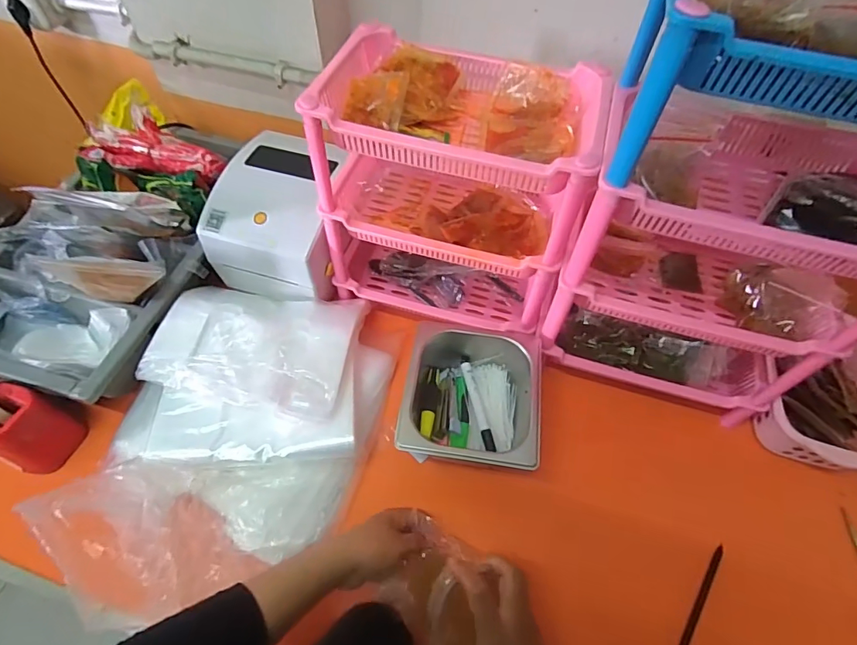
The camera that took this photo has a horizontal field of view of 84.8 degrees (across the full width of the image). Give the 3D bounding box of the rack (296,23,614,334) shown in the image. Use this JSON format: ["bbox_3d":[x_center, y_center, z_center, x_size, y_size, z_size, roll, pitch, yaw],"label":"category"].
[{"bbox_3d":[0.028,-0.156,0.636,0.303,0.334,0.187,14,56,7],"label":"rack"}]

